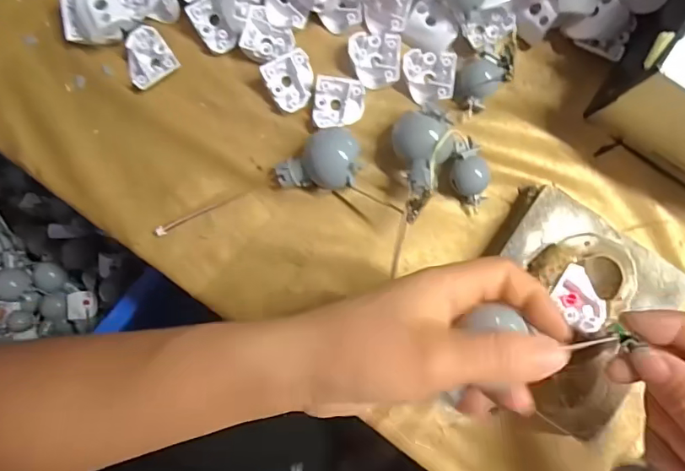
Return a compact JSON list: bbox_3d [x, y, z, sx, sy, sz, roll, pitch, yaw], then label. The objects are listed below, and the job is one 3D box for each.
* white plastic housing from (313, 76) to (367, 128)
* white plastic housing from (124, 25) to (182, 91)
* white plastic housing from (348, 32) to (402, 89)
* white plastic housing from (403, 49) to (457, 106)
[{"bbox_3d":[-0.002,-0.083,0.312,0.032,0.010,0.033,1,83,0],"label":"white plastic housing"},{"bbox_3d":[-0.126,-0.113,0.319,0.031,0.015,0.031,-38,85,-5],"label":"white plastic housing"},{"bbox_3d":[0.021,-0.112,0.319,0.032,0.013,0.032,1,83,-1],"label":"white plastic housing"},{"bbox_3d":[0.055,-0.101,0.316,0.031,0.014,0.031,4,83,0],"label":"white plastic housing"}]

